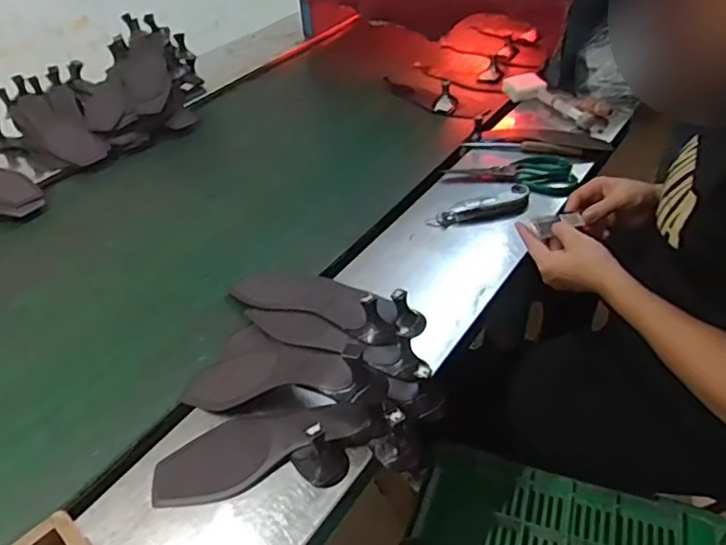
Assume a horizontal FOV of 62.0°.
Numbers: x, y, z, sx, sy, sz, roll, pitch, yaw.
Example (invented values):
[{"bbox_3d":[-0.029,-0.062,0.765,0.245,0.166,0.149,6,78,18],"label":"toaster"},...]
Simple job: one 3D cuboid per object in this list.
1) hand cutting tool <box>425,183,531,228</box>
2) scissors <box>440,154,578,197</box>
[{"bbox_3d":[0.183,-0.094,0.902,0.172,0.014,0.056,-17,42,-15],"label":"hand cutting tool"},{"bbox_3d":[0.240,-0.160,0.985,0.203,0.025,0.115,8,42,14],"label":"scissors"}]

